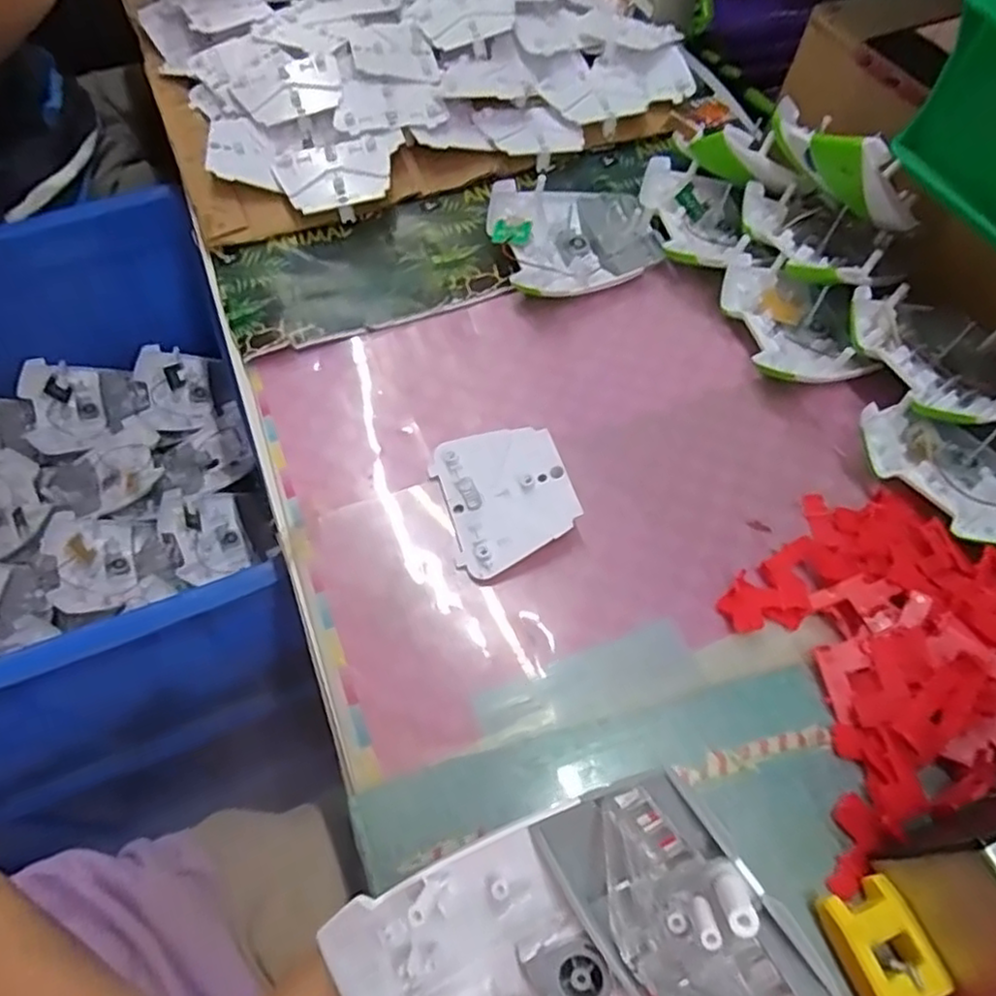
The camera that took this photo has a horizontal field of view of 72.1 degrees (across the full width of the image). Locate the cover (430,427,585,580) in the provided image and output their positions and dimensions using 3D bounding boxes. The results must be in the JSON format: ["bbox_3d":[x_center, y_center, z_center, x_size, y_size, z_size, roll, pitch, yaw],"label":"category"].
[{"bbox_3d":[0.005,-0.002,0.362,0.063,0.018,0.080,-14,60,-9],"label":"cover"}]

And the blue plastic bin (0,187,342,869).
[{"bbox_3d":[-0.445,0.040,0.558,0.496,0.238,0.433,-17,61,-11],"label":"blue plastic bin"}]

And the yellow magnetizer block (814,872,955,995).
[{"bbox_3d":[0.144,0.170,0.260,0.030,0.019,0.040,-19,61,-11],"label":"yellow magnetizer block"}]

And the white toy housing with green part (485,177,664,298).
[{"bbox_3d":[0.052,-0.173,0.457,0.105,0.031,0.095,-19,61,-11],"label":"white toy housing with green part"}]

